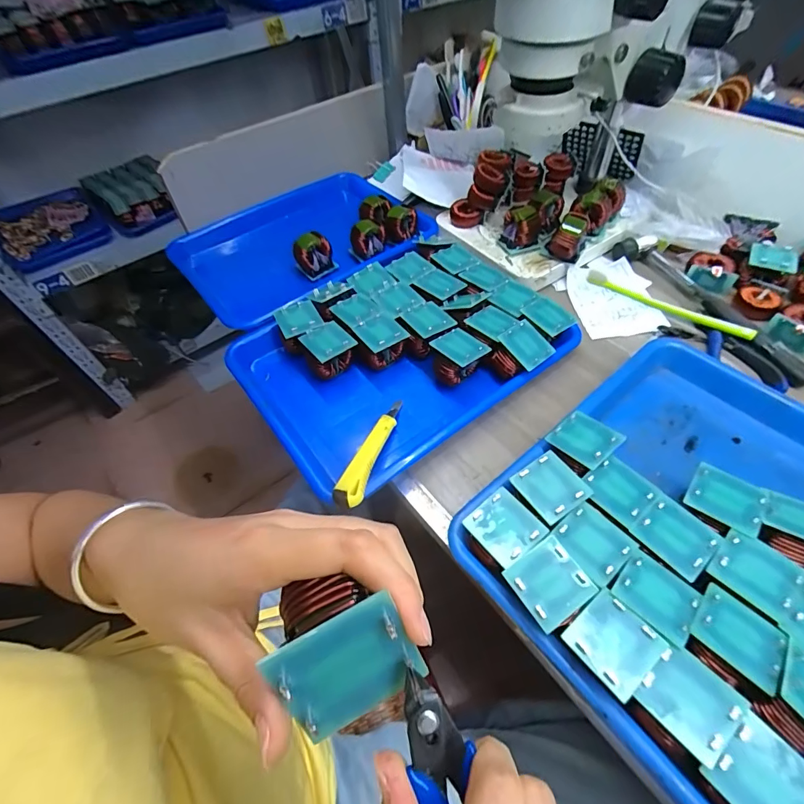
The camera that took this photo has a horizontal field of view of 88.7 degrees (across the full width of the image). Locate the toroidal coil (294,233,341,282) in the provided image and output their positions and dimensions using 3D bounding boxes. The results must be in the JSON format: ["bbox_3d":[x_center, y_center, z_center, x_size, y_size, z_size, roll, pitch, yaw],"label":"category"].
[{"bbox_3d":[-0.118,-0.195,0.552,0.054,0.051,0.024,-35,59,-20],"label":"toroidal coil"}]

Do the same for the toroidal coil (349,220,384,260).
[{"bbox_3d":[-0.049,-0.227,0.570,0.041,0.051,0.026,-14,54,-7],"label":"toroidal coil"}]

